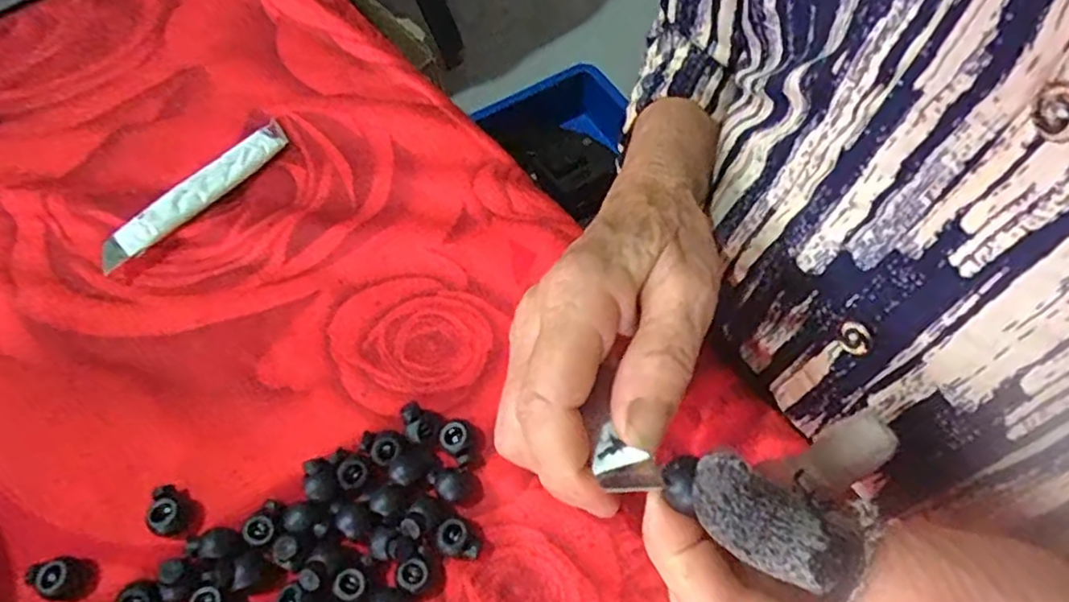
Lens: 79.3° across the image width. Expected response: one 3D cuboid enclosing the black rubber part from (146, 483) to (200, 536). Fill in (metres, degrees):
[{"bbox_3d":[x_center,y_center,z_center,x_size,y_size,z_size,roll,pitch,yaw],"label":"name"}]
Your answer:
[{"bbox_3d":[-0.143,0.083,0.255,0.017,0.013,0.018,-1,61,2],"label":"black rubber part"}]

